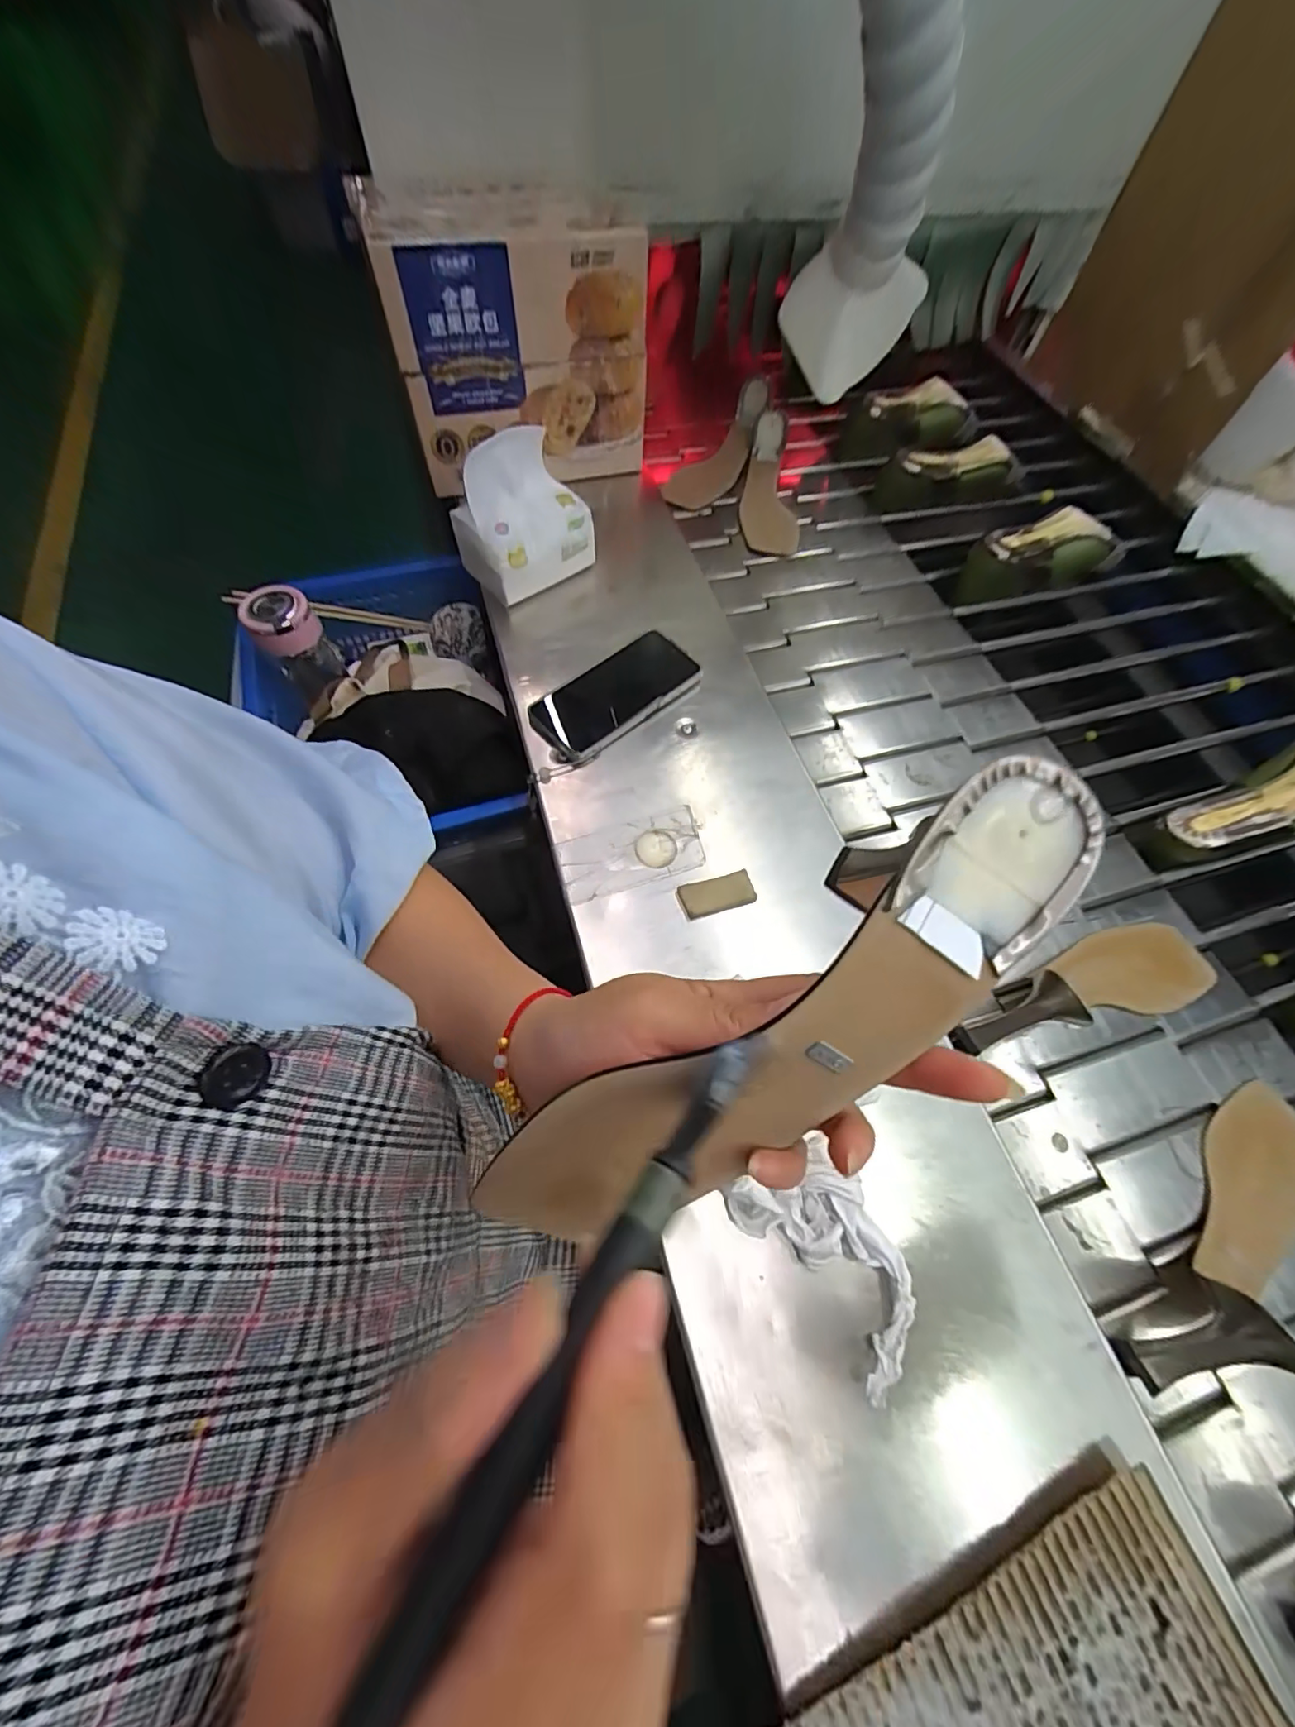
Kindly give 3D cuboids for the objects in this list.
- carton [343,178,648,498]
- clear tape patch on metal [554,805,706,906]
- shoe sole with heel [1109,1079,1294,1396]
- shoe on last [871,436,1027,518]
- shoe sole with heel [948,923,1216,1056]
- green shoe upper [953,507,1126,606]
[{"bbox_3d":[-0.138,-0.566,0.614,0.263,0.205,0.144,-11,64,-9],"label":"carton"},{"bbox_3d":[-0.013,-0.009,0.470,0.121,0.005,0.058,-16,65,-12],"label":"clear tape patch on metal"},{"bbox_3d":[0.418,0.259,0.396,0.255,0.081,0.078,-28,68,-30],"label":"shoe sole with heel"},{"bbox_3d":[0.424,-0.551,0.791,0.189,0.073,0.068,-3,65,-6],"label":"shoe on last"},{"bbox_3d":[0.375,0.102,0.467,0.256,0.071,0.071,-8,63,-22],"label":"shoe sole with heel"},{"bbox_3d":[0.497,-0.390,0.716,0.208,0.070,0.080,-18,67,-13],"label":"green shoe upper"}]

